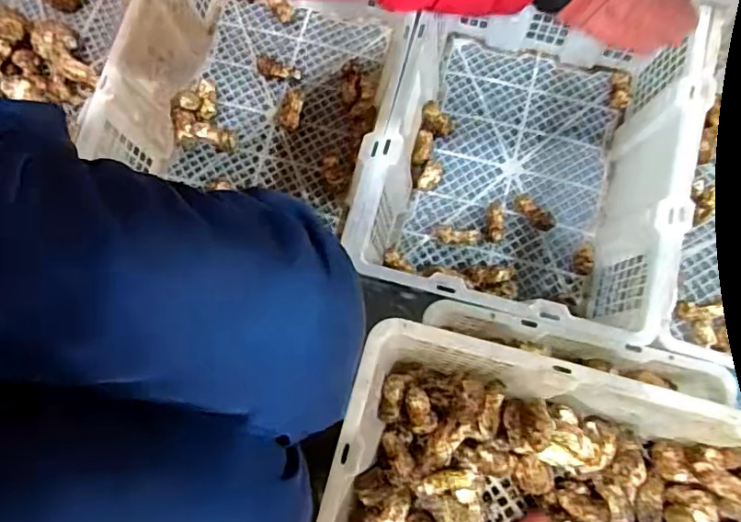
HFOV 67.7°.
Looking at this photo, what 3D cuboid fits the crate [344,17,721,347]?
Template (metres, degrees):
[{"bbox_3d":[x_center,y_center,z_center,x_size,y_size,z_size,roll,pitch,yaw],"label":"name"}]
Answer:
[{"bbox_3d":[0.200,-0.138,0.728,0.357,0.171,0.433,16,80,4],"label":"crate"}]

